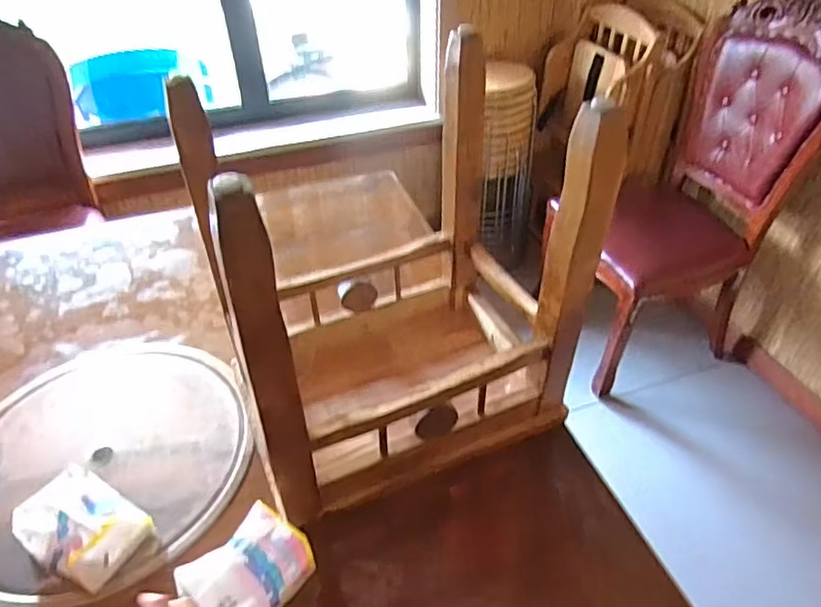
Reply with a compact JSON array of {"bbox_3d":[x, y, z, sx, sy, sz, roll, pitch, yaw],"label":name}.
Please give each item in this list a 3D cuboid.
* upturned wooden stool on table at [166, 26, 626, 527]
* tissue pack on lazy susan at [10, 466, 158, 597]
[{"bbox_3d":[-0.027,-0.021,0.696,0.371,0.410,0.294,-17,43,-18],"label":"upturned wooden stool on table"},{"bbox_3d":[-0.371,0.241,0.648,0.114,0.069,0.093,19,44,22],"label":"tissue pack on lazy susan"}]

